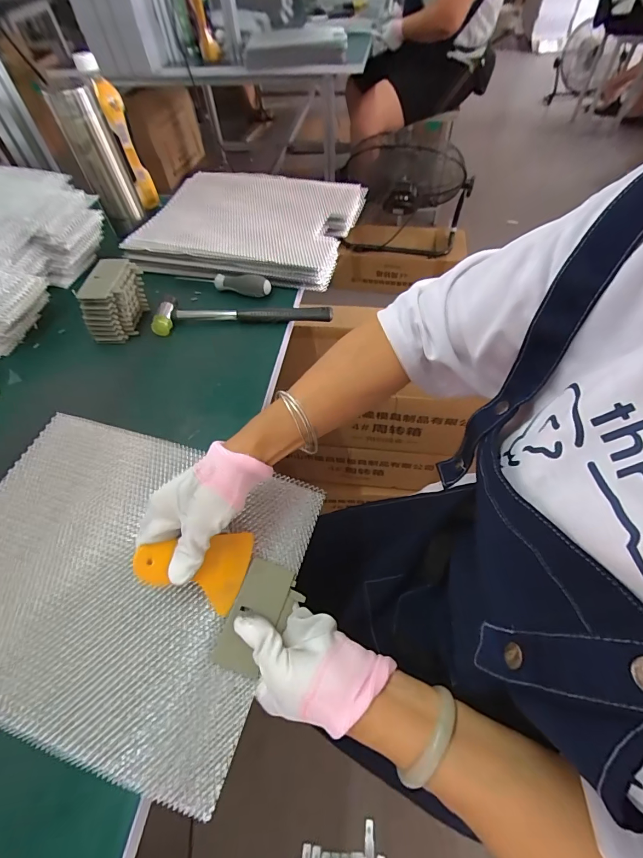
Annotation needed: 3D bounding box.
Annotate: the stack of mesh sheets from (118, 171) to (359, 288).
[{"bbox_3d":[-0.120,-0.349,0.635,0.339,0.046,0.277,12,57,11],"label":"stack of mesh sheets"}]

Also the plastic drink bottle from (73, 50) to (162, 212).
[{"bbox_3d":[-0.342,-0.503,0.643,0.046,0.208,0.049,-27,58,-15],"label":"plastic drink bottle"}]

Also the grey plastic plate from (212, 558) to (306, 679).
[{"bbox_3d":[-0.050,0.159,0.316,0.053,0.007,0.084,25,58,-4],"label":"grey plastic plate"}]

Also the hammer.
[{"bbox_3d":[-0.110,-0.165,0.524,0.242,0.027,0.049,-5,55,-1],"label":"hammer"}]

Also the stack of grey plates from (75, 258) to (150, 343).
[{"bbox_3d":[-0.280,-0.175,0.507,0.053,0.071,0.099,8,57,10],"label":"stack of grey plates"}]

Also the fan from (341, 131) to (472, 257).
[{"bbox_3d":[0.336,-0.939,1.482,0.486,0.420,0.242,10,56,10],"label":"fan"}]

